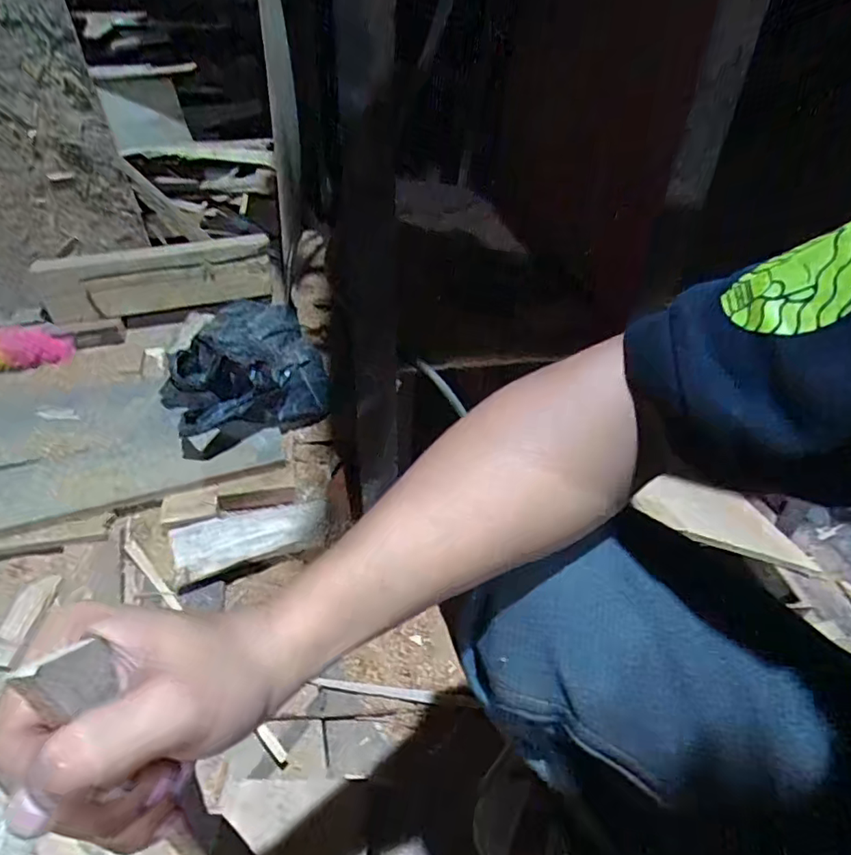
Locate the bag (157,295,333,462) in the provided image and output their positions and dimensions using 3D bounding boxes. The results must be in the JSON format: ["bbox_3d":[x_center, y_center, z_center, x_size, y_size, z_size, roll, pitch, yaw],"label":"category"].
[{"bbox_3d":[-0.288,-0.094,0.865,0.258,0.128,0.211,-25,47,-25],"label":"bag"}]

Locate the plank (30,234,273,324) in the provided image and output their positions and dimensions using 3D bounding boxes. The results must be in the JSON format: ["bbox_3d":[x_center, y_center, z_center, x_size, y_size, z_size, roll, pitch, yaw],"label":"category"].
[{"bbox_3d":[-0.515,-0.287,1.054,0.425,0.128,0.074,-13,43,-15],"label":"plank"}]

